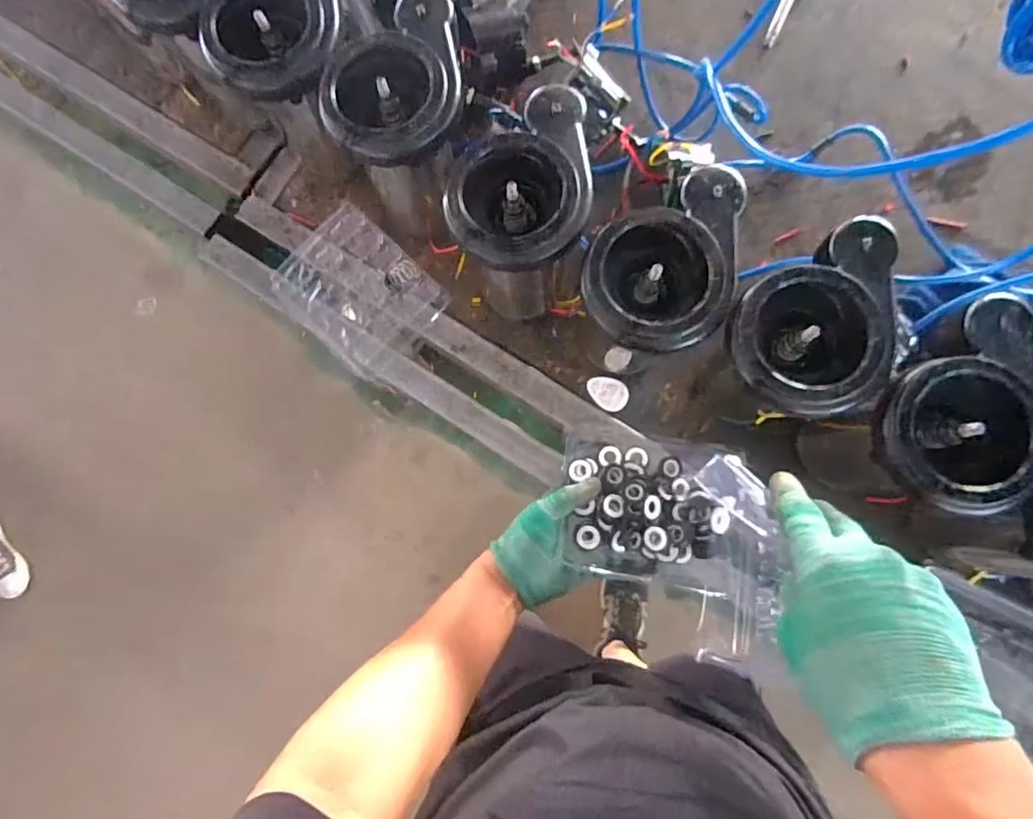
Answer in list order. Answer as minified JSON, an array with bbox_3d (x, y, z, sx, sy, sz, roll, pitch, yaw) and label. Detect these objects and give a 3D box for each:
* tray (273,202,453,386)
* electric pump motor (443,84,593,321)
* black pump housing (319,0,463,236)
[{"bbox_3d":[-0.184,-0.138,0.632,0.183,0.027,0.140,40,86,8],"label":"tray"},{"bbox_3d":[0.011,-0.193,0.549,0.118,0.189,0.163,8,82,4],"label":"electric pump motor"},{"bbox_3d":[-0.107,-0.289,0.557,0.114,0.183,0.152,-2,82,3],"label":"black pump housing"}]

